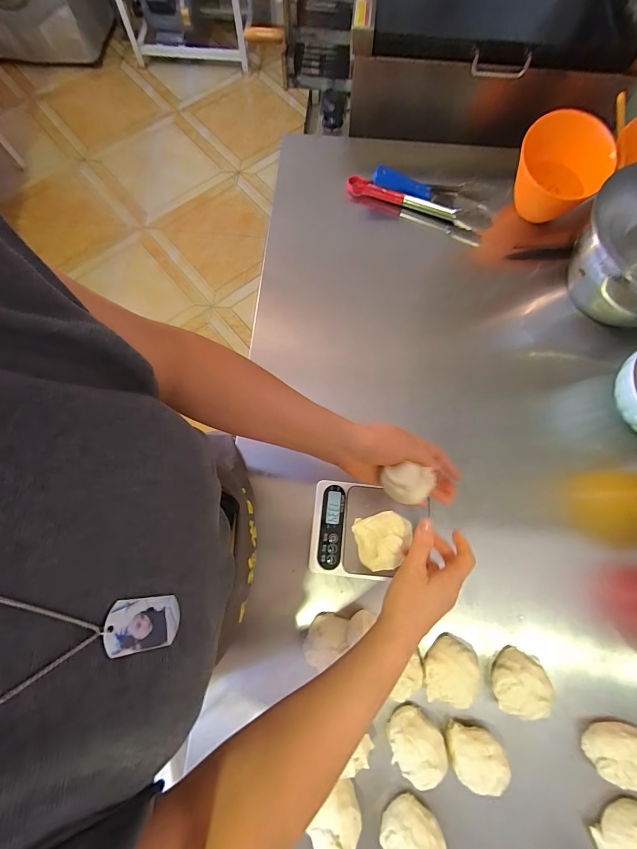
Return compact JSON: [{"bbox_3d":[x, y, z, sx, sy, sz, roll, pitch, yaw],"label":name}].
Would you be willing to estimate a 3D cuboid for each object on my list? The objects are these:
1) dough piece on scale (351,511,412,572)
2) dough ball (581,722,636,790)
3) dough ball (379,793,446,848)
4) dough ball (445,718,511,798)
[{"bbox_3d":[0.088,0.160,0.482,0.073,0.053,0.069,-12,75,-4],"label":"dough piece on scale"},{"bbox_3d":[0.375,0.410,0.440,0.078,0.051,0.062,-6,74,-3],"label":"dough ball"},{"bbox_3d":[0.107,0.483,0.409,0.069,0.045,0.063,0,74,-1],"label":"dough ball"},{"bbox_3d":[0.193,0.410,0.437,0.058,0.055,0.068,-36,78,-10],"label":"dough ball"}]

